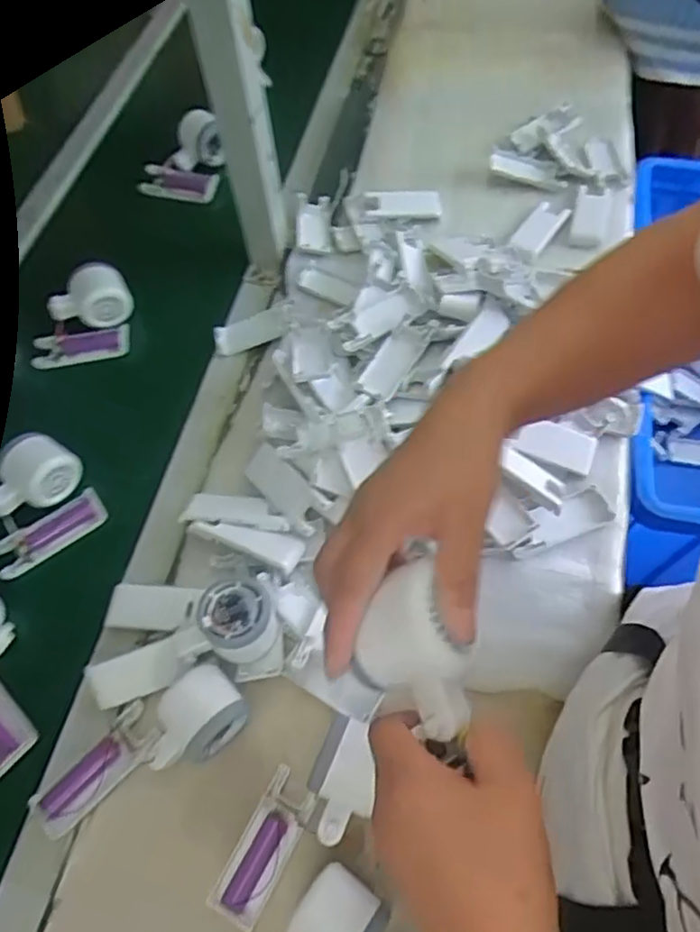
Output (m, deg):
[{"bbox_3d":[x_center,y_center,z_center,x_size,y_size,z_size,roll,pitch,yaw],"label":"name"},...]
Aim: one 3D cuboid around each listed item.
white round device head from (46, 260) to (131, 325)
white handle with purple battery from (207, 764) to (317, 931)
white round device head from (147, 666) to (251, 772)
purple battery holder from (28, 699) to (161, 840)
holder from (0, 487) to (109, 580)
[{"bbox_3d":[-0.297,-0.197,0.725,0.087,0.050,0.065,-2,61,3],"label":"white round device head"},{"bbox_3d":[-0.064,0.285,0.466,0.040,0.030,0.102,24,65,16],"label":"white handle with purple battery"},{"bbox_3d":[-0.122,0.203,0.492,0.077,0.050,0.055,-38,65,-16],"label":"white round device head"},{"bbox_3d":[-0.200,0.240,0.492,0.045,0.019,0.104,38,70,22],"label":"purple battery holder"},{"bbox_3d":[-0.290,0.063,0.600,0.107,0.018,0.038,-33,64,-14],"label":"holder"}]

